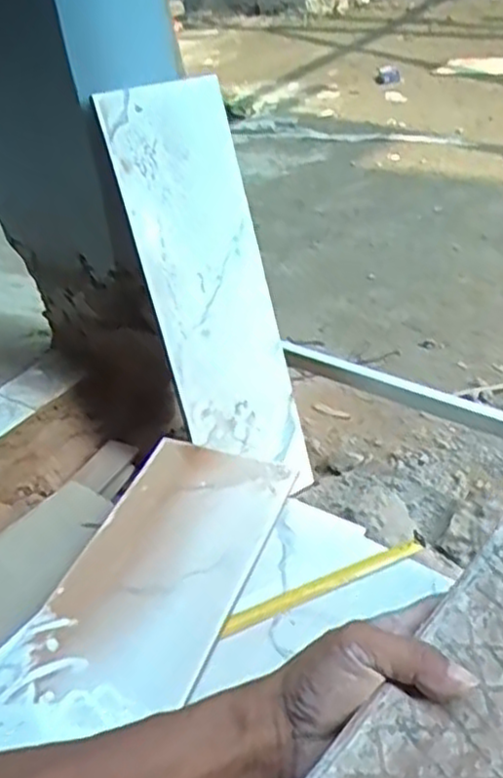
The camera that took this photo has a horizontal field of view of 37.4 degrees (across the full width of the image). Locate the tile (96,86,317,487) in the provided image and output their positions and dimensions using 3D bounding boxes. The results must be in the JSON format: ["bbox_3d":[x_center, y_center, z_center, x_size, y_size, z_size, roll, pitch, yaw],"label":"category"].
[{"bbox_3d":[-0.043,-0.094,0.842,0.154,0.471,0.016,-27,22,-34],"label":"tile"}]

